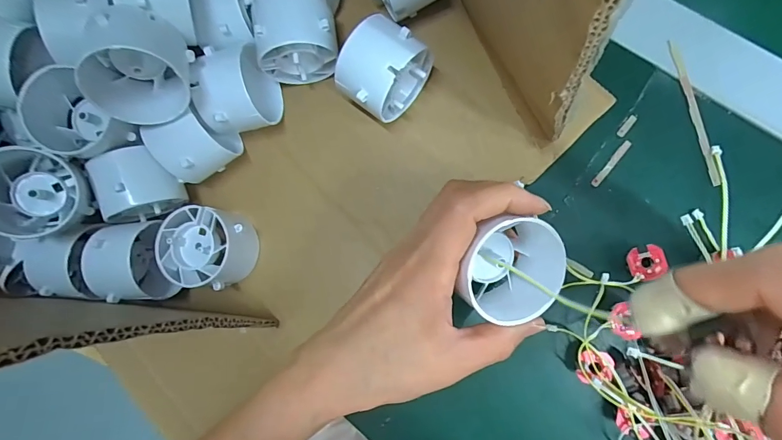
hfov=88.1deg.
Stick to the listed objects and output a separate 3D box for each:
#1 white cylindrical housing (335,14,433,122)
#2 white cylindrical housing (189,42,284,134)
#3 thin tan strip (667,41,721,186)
[{"bbox_3d":[-0.003,-0.086,0.239,0.038,0.053,0.049,41,98,8],"label":"white cylindrical housing"},{"bbox_3d":[-0.092,-0.079,0.252,0.043,0.051,0.051,-9,87,7],"label":"white cylindrical housing"},{"bbox_3d":[0.180,-0.064,0.238,0.005,0.004,0.088,-15,87,11],"label":"thin tan strip"}]

